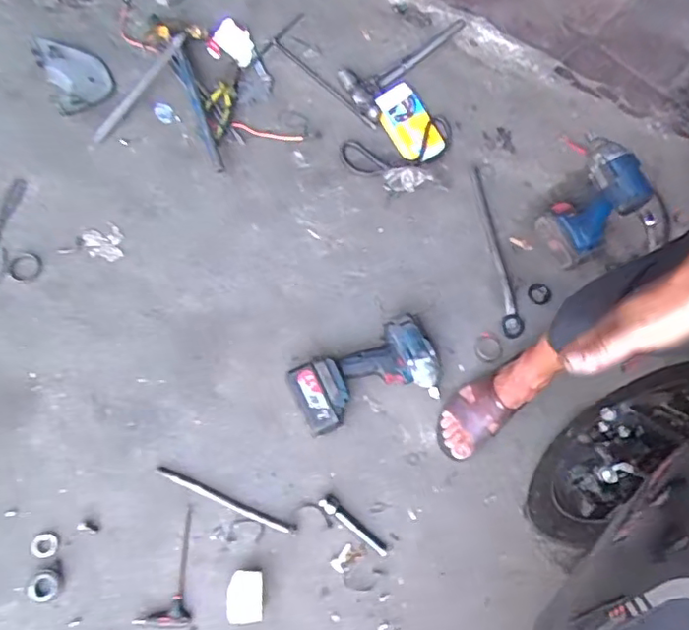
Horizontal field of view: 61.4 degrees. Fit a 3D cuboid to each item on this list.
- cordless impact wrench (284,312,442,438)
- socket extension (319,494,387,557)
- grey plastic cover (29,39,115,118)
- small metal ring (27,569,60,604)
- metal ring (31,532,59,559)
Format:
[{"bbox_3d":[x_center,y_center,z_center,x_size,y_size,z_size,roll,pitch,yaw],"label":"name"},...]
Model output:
[{"bbox_3d":[0.037,0.101,0.944,0.245,0.065,0.138,-21,72,-13],"label":"cordless impact wrench"},{"bbox_3d":[0.014,0.326,0.894,0.124,0.017,0.025,41,74,12],"label":"socket extension"},{"bbox_3d":[-0.531,-0.481,1.143,0.112,0.024,0.188,-26,73,-10],"label":"grey plastic cover"},{"bbox_3d":[-0.442,0.398,0.853,0.046,0.012,0.044,0,70,-1],"label":"small metal ring"},{"bbox_3d":[-0.456,0.350,0.880,0.039,0.004,0.036,0,70,-1],"label":"metal ring"}]

